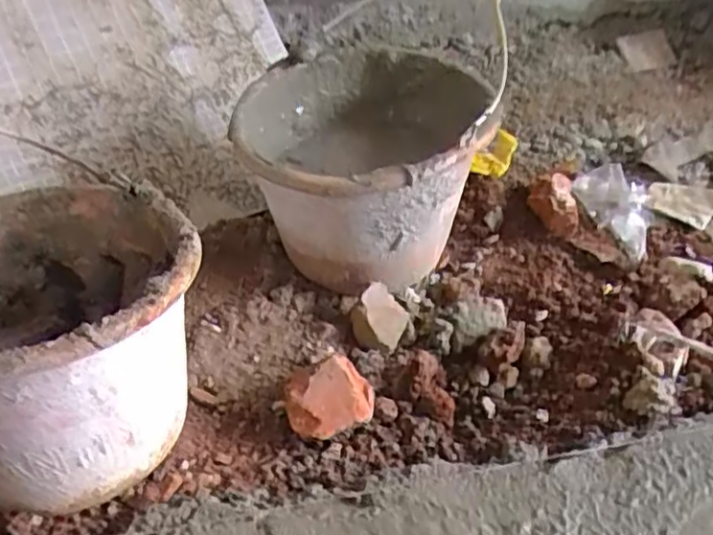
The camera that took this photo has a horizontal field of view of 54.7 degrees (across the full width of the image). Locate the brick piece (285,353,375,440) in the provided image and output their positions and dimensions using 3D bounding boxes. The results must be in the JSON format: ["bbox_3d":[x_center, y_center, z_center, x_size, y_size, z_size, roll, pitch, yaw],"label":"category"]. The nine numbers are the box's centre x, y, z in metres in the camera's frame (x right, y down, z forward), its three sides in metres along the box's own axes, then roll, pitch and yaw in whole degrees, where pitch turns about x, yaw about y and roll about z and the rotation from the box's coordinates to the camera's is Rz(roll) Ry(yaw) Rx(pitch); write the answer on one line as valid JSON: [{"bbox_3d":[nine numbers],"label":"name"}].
[{"bbox_3d":[-0.027,0.118,0.650,0.080,0.041,0.082,-7,36,-3],"label":"brick piece"}]

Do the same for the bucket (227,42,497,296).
[{"bbox_3d":[0.007,-0.098,0.773,0.255,0.204,0.265,-3,36,2],"label":"bucket"}]

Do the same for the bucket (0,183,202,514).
[{"bbox_3d":[-0.261,0.054,0.576,0.286,0.179,0.237,22,44,32],"label":"bucket"}]

